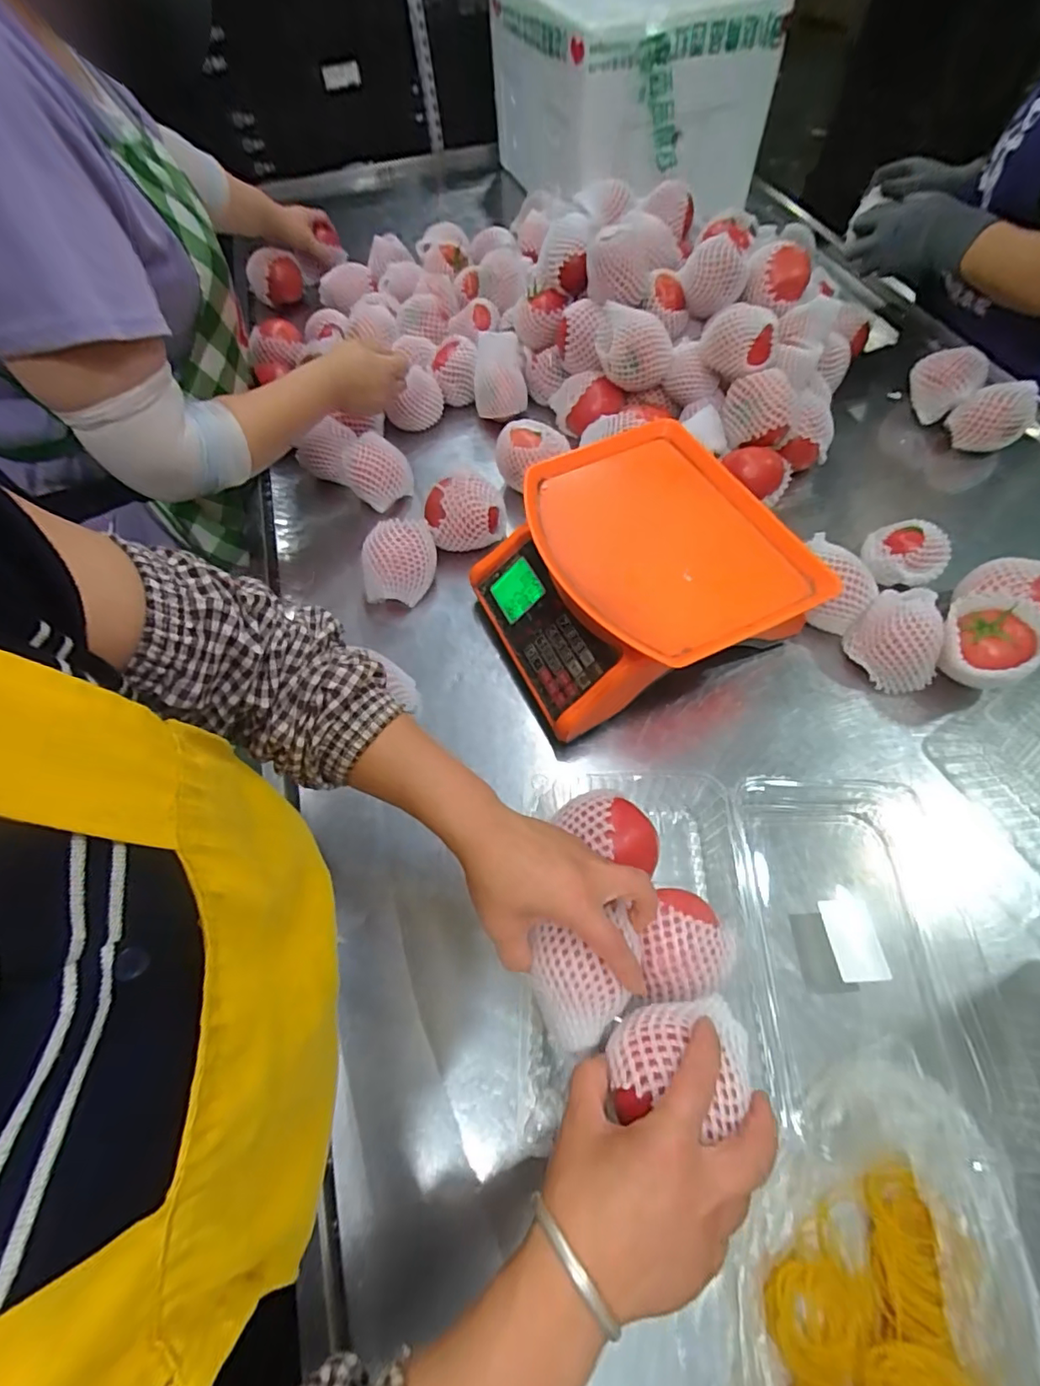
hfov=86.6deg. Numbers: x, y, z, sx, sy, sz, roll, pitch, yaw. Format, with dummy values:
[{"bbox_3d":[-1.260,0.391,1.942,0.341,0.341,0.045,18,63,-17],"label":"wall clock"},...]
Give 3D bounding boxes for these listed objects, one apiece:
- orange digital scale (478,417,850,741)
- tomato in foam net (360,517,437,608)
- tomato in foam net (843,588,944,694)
[{"bbox_3d":[0.114,-0.116,0.581,0.278,0.125,0.282,-24,62,-10],"label":"orange digital scale"},{"bbox_3d":[-0.143,-0.150,0.657,0.081,0.084,0.077,-2,58,2],"label":"tomato in foam net"},{"bbox_3d":[0.385,-0.051,0.563,0.067,0.079,0.088,-26,60,-12],"label":"tomato in foam net"}]

